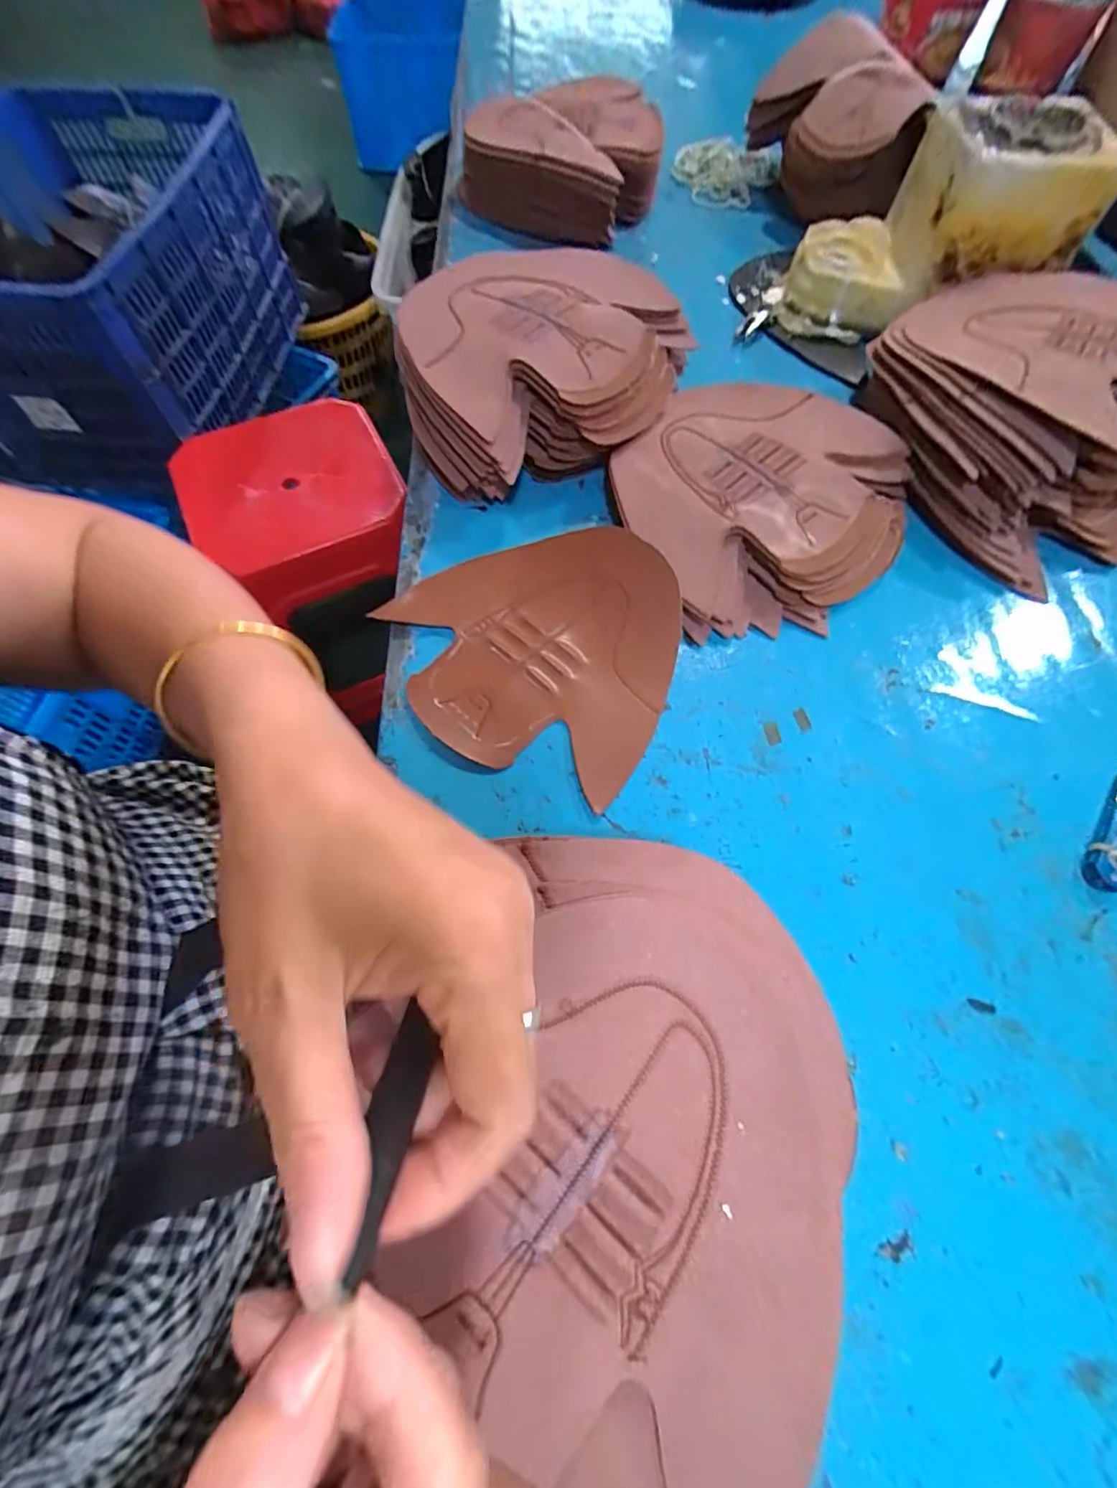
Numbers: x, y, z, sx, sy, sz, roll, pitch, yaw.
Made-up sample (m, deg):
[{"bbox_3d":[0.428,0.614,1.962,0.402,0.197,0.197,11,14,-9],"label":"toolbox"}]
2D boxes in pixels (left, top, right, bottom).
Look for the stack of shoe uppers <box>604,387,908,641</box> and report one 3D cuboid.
[{"bbox_3d":[0.128,-0.160,0.365,0.175,0.039,0.191,40,71,16],"label":"stack of shoe uppers"}]

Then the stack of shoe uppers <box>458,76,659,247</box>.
[{"bbox_3d":[0.011,-0.589,0.552,0.206,0.070,0.220,-12,66,-6],"label":"stack of shoe uppers"}]

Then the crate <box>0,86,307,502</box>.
[{"bbox_3d":[-0.775,-0.785,0.932,0.489,0.271,0.614,2,65,2],"label":"crate"}]

